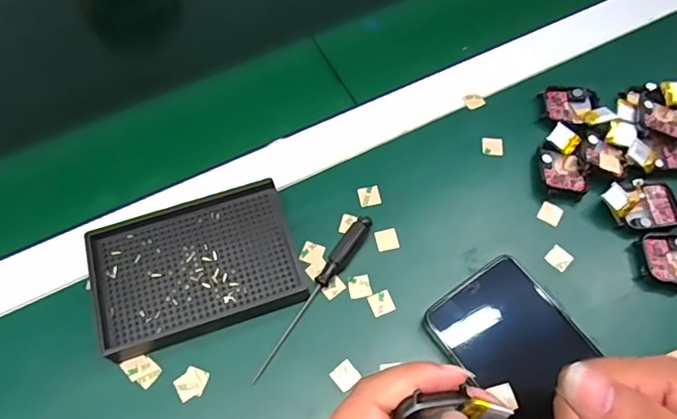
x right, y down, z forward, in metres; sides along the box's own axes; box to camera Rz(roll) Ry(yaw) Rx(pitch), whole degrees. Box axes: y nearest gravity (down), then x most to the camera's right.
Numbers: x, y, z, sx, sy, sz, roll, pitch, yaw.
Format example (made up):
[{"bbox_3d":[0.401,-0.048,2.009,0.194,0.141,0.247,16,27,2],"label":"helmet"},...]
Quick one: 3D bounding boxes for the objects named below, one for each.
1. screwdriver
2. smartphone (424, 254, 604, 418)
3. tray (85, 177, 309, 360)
[{"bbox_3d":[-0.015,0.058,0.352,0.013,0.012,0.131,30,68,15],"label":"screwdriver"},{"bbox_3d":[0.132,0.108,0.319,0.079,0.007,0.161,-33,70,-14],"label":"smartphone"},{"bbox_3d":[-0.099,0.037,0.359,0.134,0.023,0.096,-17,65,-7],"label":"tray"}]

